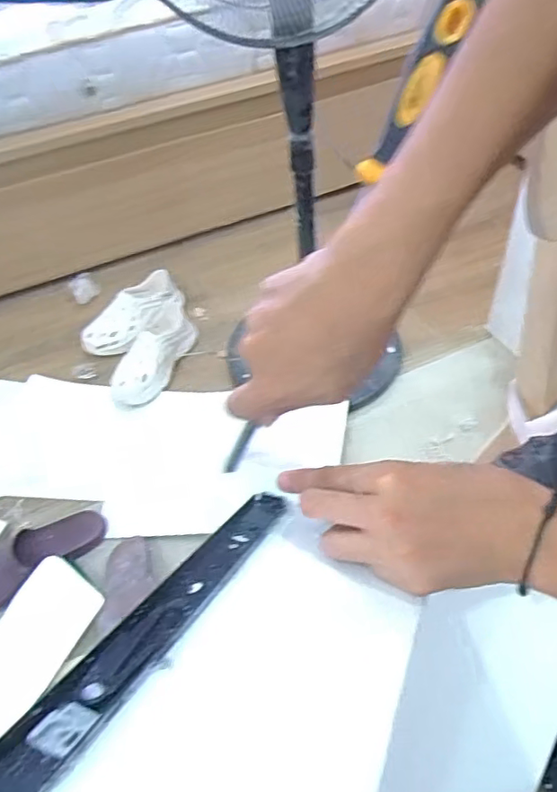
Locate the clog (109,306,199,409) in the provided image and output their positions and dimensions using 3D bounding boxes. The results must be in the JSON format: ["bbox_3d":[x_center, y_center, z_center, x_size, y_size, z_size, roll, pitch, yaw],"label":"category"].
[{"bbox_3d":[-0.270,-0.100,1.285,0.102,0.079,0.289,15,53,18],"label":"clog"}]

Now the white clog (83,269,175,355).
[{"bbox_3d":[-0.343,-0.193,1.372,0.097,0.075,0.263,31,59,28],"label":"white clog"}]

